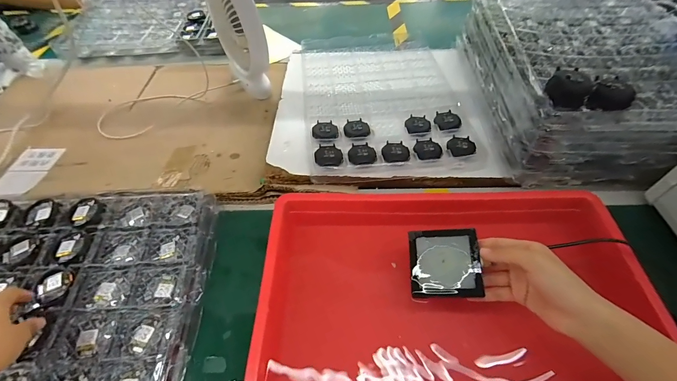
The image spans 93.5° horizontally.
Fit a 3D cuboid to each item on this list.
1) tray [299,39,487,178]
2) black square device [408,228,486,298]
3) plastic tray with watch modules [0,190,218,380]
[{"bbox_3d":[0.082,-0.200,0.663,0.301,0.025,0.434,-5,51,-4],"label":"tray"},{"bbox_3d":[0.125,0.085,0.379,0.077,0.012,0.077,-7,64,16],"label":"black square device"},{"bbox_3d":[-0.405,0.131,0.416,0.437,0.028,0.292,-2,51,-2],"label":"plastic tray with watch modules"}]

